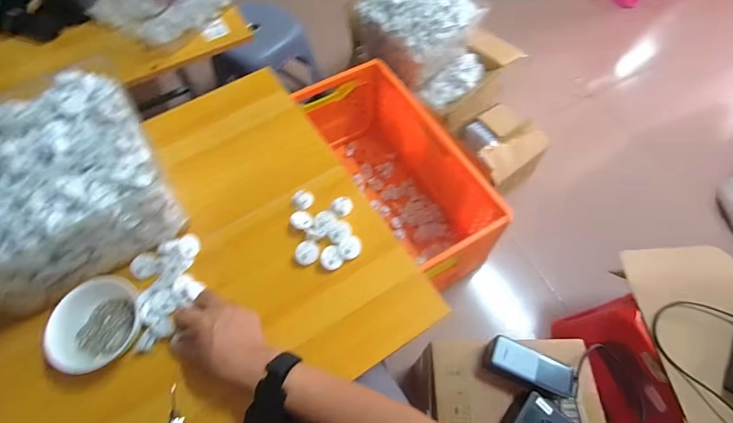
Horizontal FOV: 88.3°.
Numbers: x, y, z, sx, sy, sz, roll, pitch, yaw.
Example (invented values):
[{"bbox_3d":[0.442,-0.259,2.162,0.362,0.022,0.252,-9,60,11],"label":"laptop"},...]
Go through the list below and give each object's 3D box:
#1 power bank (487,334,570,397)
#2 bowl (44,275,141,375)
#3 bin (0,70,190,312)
[{"bbox_3d":[0.272,0.260,0.635,0.134,0.034,0.060,19,65,12],"label":"power bank"},{"bbox_3d":[-0.364,0.148,0.519,0.105,0.061,0.121,-20,63,-9],"label":"bowl"},{"bbox_3d":[-0.465,-0.040,0.563,0.299,0.147,0.287,-29,65,-13],"label":"bin"}]

